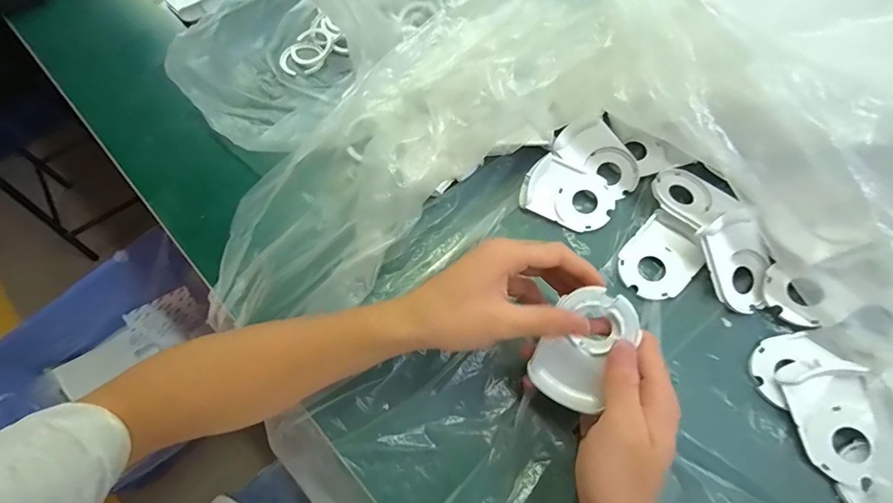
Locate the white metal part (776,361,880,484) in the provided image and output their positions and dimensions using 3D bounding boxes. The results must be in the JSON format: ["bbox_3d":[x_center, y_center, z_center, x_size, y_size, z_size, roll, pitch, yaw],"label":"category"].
[{"bbox_3d":[0.277,0.120,0.301,0.048,0.022,0.078,2,66,4],"label":"white metal part"}]

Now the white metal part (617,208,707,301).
[{"bbox_3d":[0.186,0.005,0.361,0.057,0.009,0.075,41,74,19],"label":"white metal part"}]

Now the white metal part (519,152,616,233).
[{"bbox_3d":[0.113,-0.053,0.387,0.082,0.017,0.057,23,69,13],"label":"white metal part"}]

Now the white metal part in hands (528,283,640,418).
[{"bbox_3d":[0.095,0.065,0.291,0.051,0.020,0.085,28,107,19],"label":"white metal part in hands"}]

